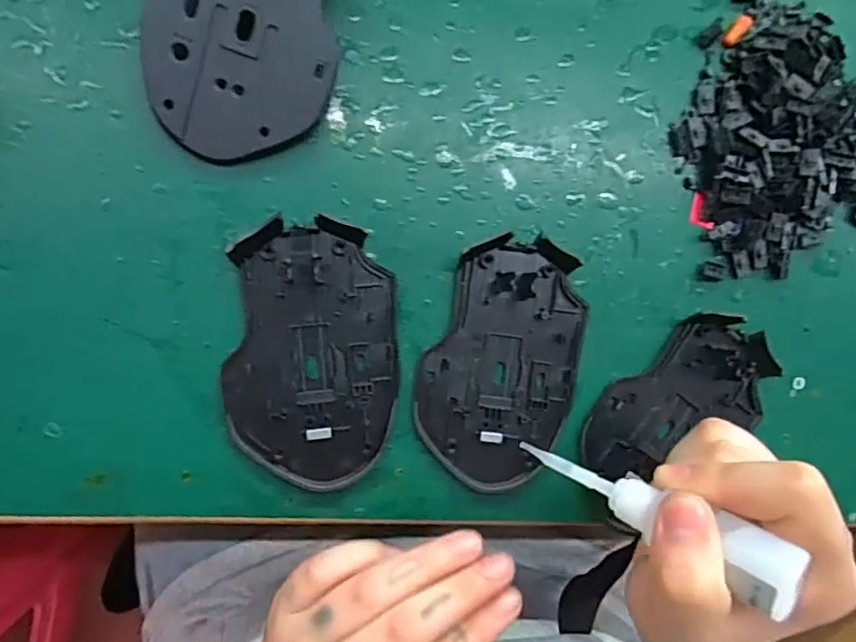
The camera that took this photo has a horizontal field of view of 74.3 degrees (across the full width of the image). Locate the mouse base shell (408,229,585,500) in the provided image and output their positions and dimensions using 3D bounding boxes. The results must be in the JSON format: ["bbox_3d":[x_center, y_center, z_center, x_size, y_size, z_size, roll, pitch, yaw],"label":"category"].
[{"bbox_3d":[0.037,0.021,0.263,0.072,0.008,0.113,19,88,-10],"label":"mouse base shell"}]

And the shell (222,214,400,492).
[{"bbox_3d":[-0.050,0.016,0.247,0.072,0.010,0.112,0,92,-10],"label":"shell"}]

